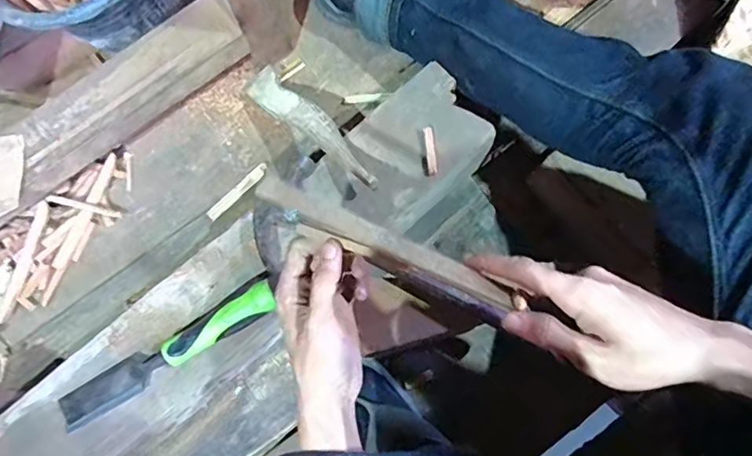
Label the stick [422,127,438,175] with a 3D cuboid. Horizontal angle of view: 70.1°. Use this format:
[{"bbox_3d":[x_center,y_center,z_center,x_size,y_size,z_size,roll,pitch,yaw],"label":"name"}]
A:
[{"bbox_3d":[0.059,-0.085,0.587,0.010,0.009,0.053,-6,74,0],"label":"stick"}]

